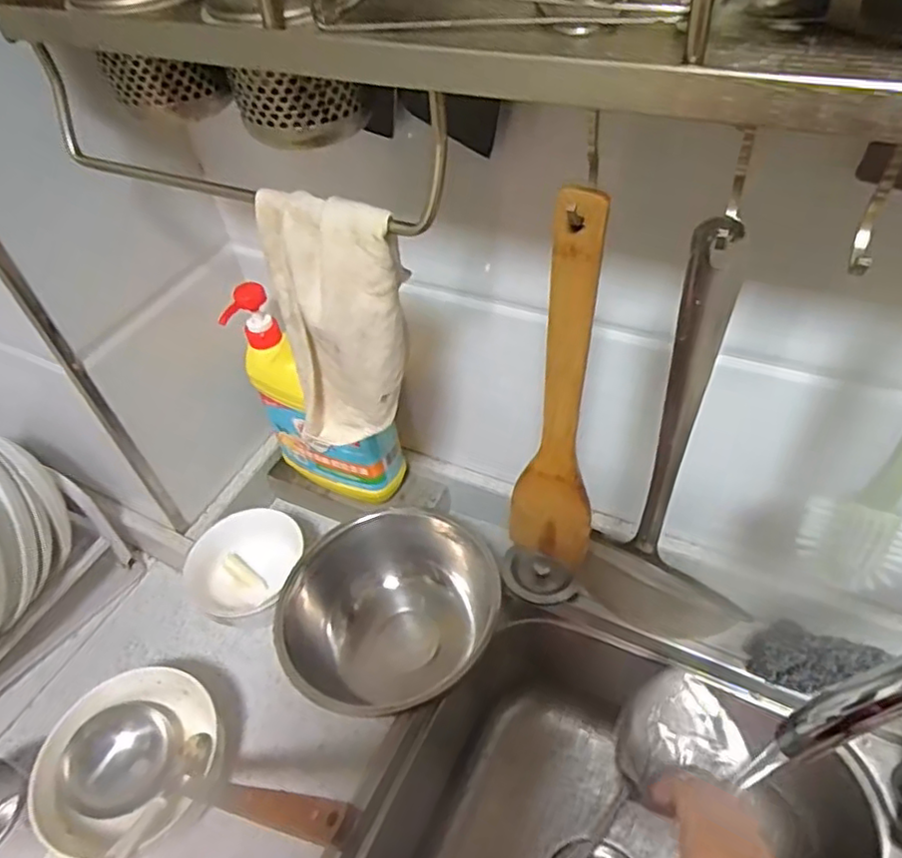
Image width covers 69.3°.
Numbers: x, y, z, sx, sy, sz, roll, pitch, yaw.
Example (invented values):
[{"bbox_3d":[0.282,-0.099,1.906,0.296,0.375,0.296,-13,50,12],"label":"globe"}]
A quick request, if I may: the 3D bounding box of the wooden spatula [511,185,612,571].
[{"bbox_3d":[0.066,-0.008,0.407,0.055,0.296,0.012,14,46,18],"label":"wooden spatula"}]

